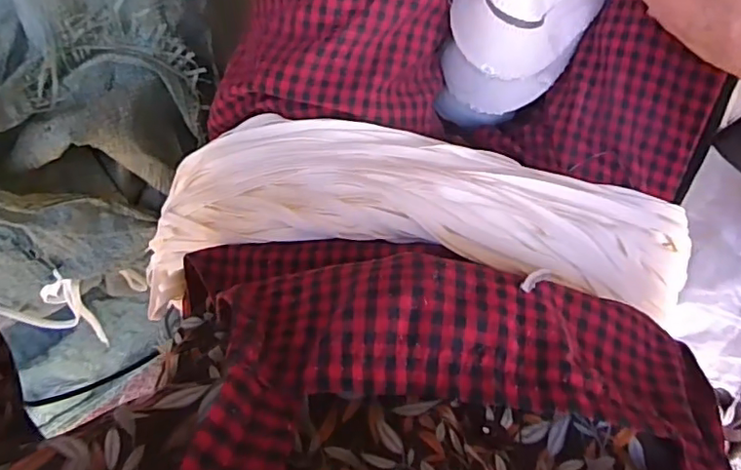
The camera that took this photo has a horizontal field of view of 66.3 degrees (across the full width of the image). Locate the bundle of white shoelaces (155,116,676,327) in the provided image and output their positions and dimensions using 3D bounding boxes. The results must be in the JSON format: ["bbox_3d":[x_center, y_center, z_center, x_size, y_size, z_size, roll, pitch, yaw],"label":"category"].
[{"bbox_3d":[0.036,-0.011,0.395,0.385,0.112,0.136,1,82,-6],"label":"bundle of white shoelaces"}]

